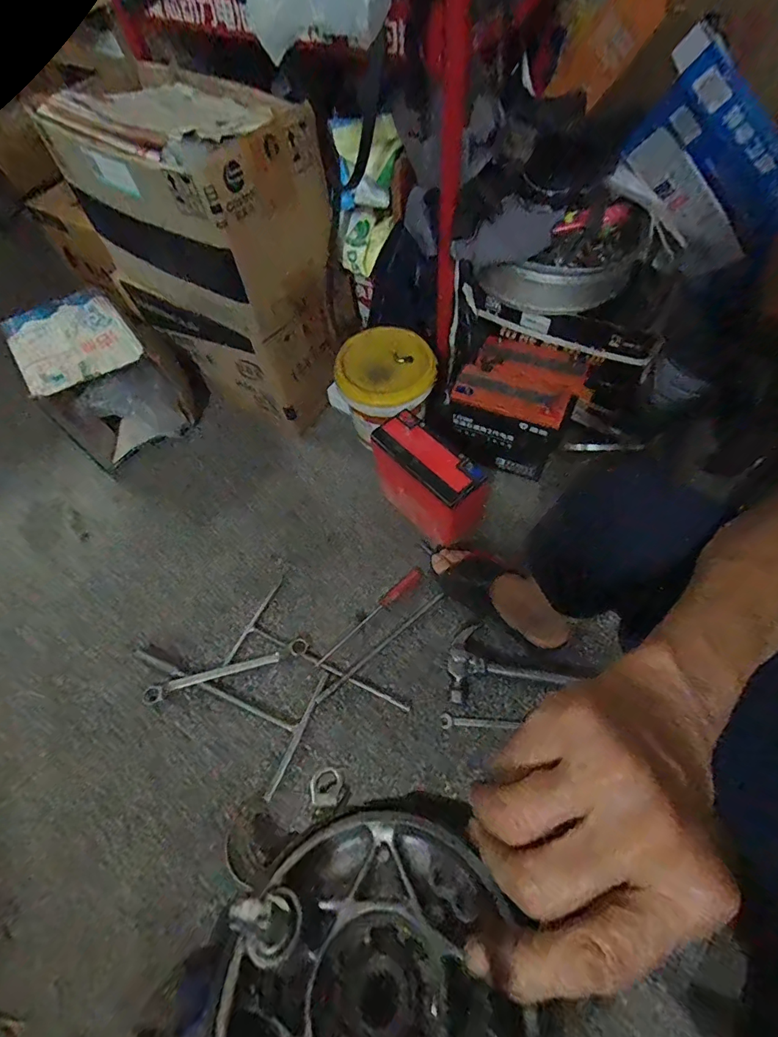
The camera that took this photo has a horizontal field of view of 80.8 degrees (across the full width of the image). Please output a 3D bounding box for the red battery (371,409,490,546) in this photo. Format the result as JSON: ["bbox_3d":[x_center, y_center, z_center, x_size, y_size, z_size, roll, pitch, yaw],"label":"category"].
[{"bbox_3d":[0.057,-0.059,0.768,0.070,0.183,0.176,-36,64,-16],"label":"red battery"}]

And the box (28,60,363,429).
[{"bbox_3d":[-0.292,-0.466,0.826,0.417,0.434,0.275,36,68,21],"label":"box"}]

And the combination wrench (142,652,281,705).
[{"bbox_3d":[-0.274,0.247,0.707,0.210,0.006,0.027,-14,60,-4],"label":"combination wrench"}]

